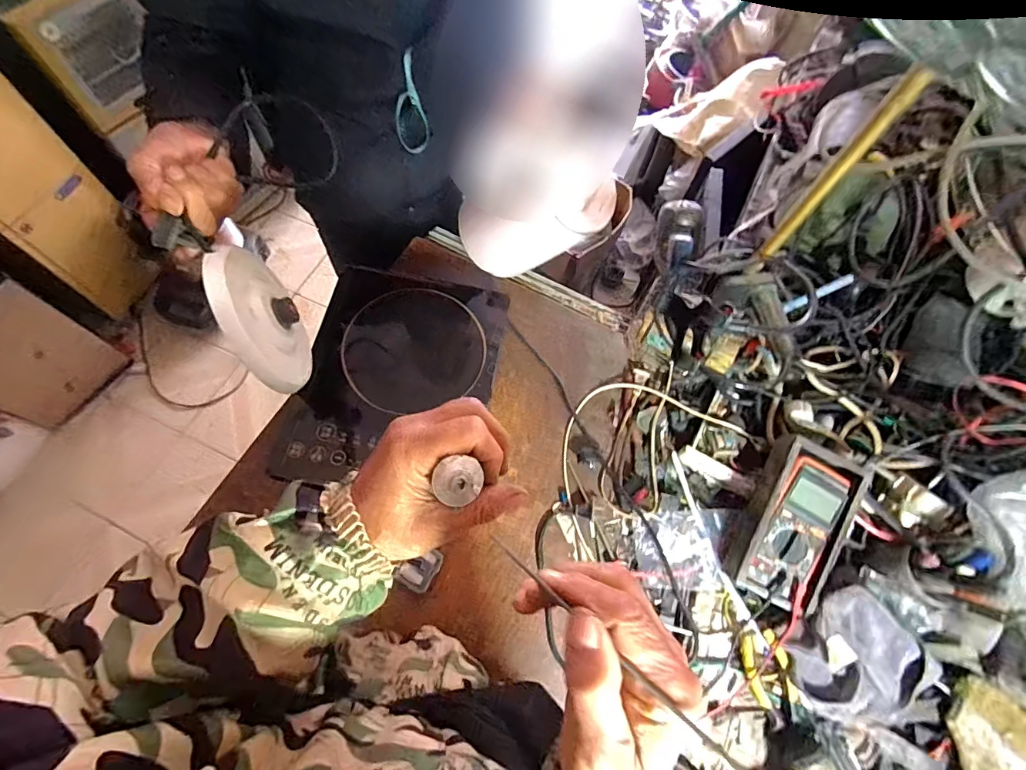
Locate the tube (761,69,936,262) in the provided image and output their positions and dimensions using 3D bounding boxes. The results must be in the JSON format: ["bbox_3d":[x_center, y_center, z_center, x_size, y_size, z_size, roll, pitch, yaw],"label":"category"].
[{"bbox_3d":[0.300,-0.194,0.444,0.020,0.200,0.018,43,71,15],"label":"tube"}]

